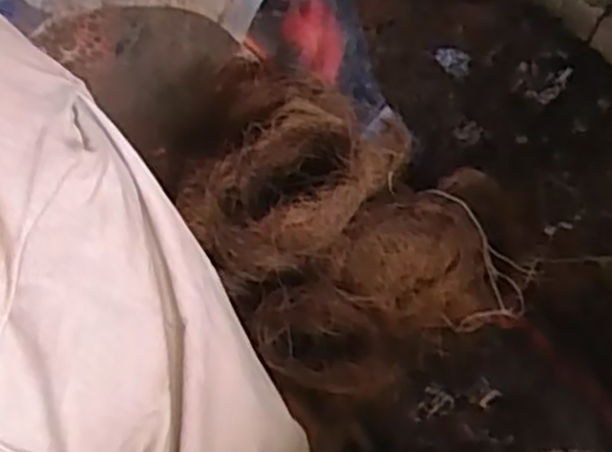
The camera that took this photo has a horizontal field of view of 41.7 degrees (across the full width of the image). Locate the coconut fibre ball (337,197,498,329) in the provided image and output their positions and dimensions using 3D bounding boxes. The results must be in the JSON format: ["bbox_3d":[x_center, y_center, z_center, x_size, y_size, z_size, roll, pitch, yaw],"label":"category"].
[{"bbox_3d":[0.081,0.034,0.641,0.127,0.096,0.090,-18,60,-11],"label":"coconut fibre ball"}]

